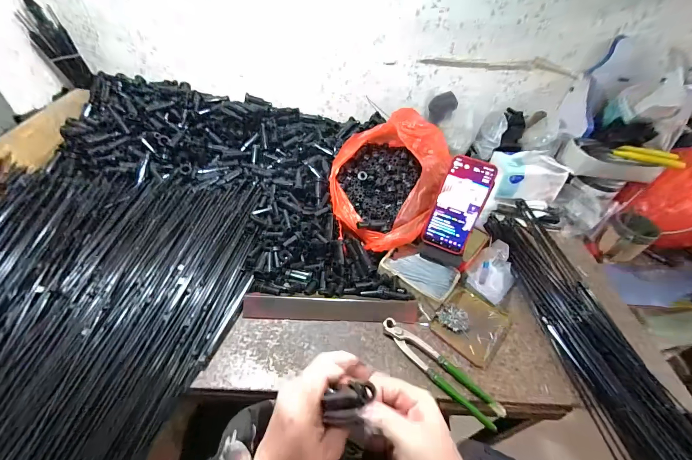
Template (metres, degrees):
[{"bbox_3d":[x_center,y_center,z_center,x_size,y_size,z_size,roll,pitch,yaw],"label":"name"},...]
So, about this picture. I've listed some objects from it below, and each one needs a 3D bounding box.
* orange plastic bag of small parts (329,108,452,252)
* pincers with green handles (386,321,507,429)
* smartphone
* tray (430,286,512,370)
[{"bbox_3d":[0.079,-0.094,0.601,0.216,0.174,0.226,-12,46,-16],"label":"orange plastic bag of small parts"},{"bbox_3d":[0.140,0.205,0.461,0.198,0.021,0.042,35,52,27],"label":"pincers with green handles"},{"bbox_3d":[0.197,-0.043,0.538,0.079,0.164,0.014,23,17,18],"label":"smartphone"},{"bbox_3d":[0.215,0.154,0.523,0.103,0.020,0.125,35,52,27],"label":"tray"}]

